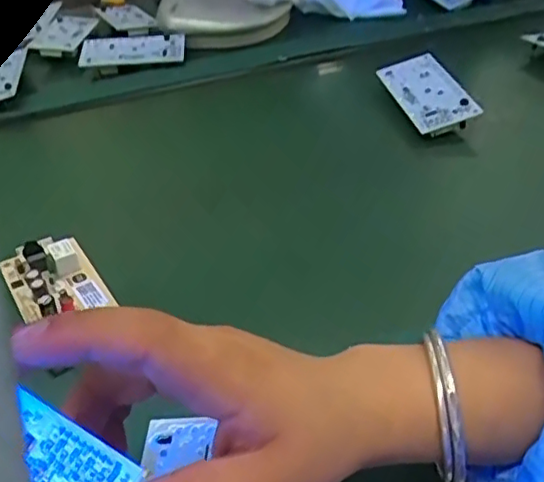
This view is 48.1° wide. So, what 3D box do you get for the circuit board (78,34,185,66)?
[{"bbox_3d":[-0.155,-0.213,0.675,0.116,0.005,0.054,-2,49,2],"label":"circuit board"}]

